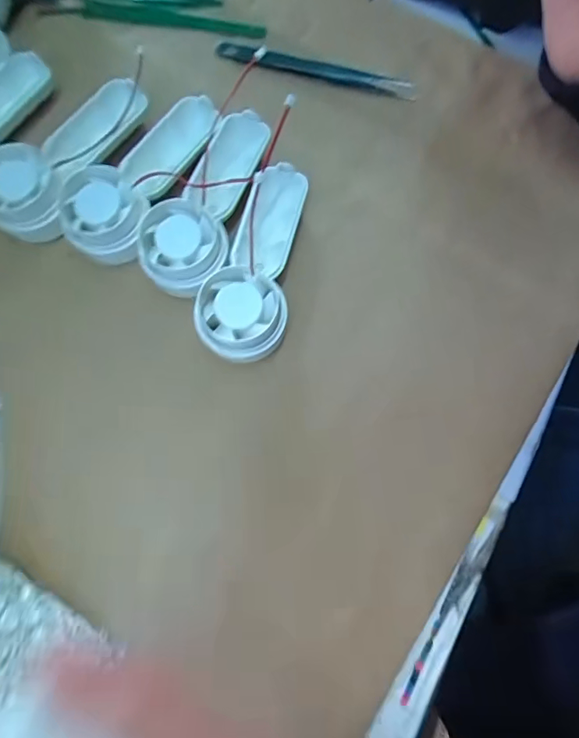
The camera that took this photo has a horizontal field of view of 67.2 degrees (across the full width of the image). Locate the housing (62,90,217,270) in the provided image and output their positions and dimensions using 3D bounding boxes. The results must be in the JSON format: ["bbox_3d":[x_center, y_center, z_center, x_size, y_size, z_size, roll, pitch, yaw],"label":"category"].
[{"bbox_3d":[-0.083,-0.109,0.251,0.045,0.031,0.111,31,78,8],"label":"housing"}]

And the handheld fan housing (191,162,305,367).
[{"bbox_3d":[-0.020,-0.058,0.240,0.044,0.032,0.111,8,75,3],"label":"handheld fan housing"}]

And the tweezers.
[{"bbox_3d":[0.014,-0.188,0.271,0.128,0.011,0.010,18,76,6],"label":"tweezers"}]

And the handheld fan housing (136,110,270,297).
[{"bbox_3d":[-0.047,-0.094,0.241,0.045,0.021,0.111,18,76,6],"label":"handheld fan housing"}]

